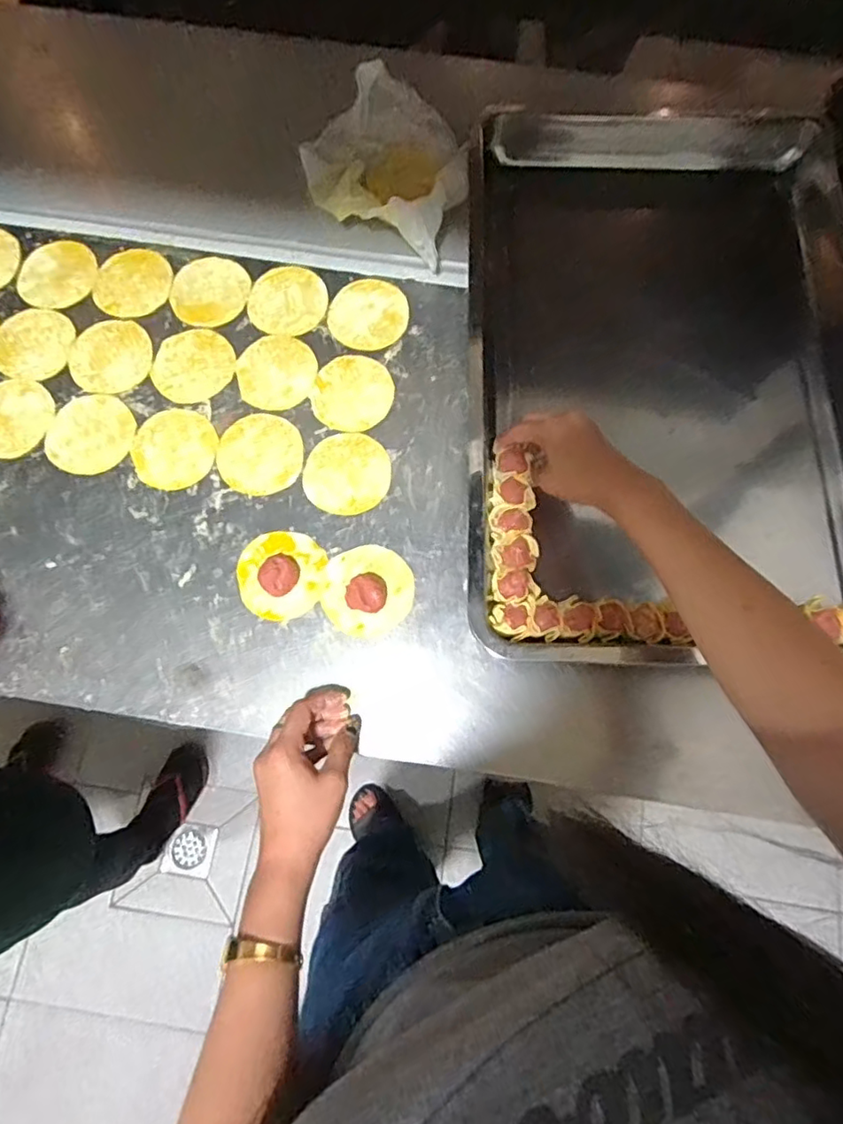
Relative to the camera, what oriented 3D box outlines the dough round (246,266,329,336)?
[{"bbox_3d":[-0.142,-0.279,0.635,0.083,0.006,0.081,1,75,-2],"label":"dough round"}]

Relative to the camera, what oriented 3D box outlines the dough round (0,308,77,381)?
[{"bbox_3d":[-0.402,-0.226,0.616,0.081,0.004,0.080,1,75,-2],"label":"dough round"}]

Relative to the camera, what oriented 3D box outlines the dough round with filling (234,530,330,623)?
[{"bbox_3d":[-0.131,0.009,0.543,0.077,0.021,0.081,1,75,-2],"label":"dough round with filling"}]

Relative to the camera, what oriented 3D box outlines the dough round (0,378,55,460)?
[{"bbox_3d":[-0.408,-0.144,0.590,0.083,0.004,0.082,1,75,-2],"label":"dough round"}]

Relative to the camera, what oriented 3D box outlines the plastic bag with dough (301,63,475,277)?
[{"bbox_3d":[-0.030,-0.429,0.644,0.188,0.076,0.155,32,76,6],"label":"plastic bag with dough"}]

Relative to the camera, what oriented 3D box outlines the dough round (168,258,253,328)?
[{"bbox_3d":[-0.225,-0.290,0.636,0.082,0.004,0.088,1,75,-2],"label":"dough round"}]

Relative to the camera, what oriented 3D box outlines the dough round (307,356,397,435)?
[{"bbox_3d":[-0.069,-0.172,0.604,0.079,0.004,0.086,1,75,-2],"label":"dough round"}]

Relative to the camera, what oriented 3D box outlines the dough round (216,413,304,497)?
[{"bbox_3d":[-0.158,-0.106,0.587,0.081,0.007,0.082,1,75,-2],"label":"dough round"}]

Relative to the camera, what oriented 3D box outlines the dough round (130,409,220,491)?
[{"bbox_3d":[-0.241,-0.112,0.584,0.079,0.004,0.084,1,75,-2],"label":"dough round"}]

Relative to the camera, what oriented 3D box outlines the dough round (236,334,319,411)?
[{"bbox_3d":[-0.147,-0.195,0.608,0.078,0.004,0.086,-15,76,-6],"label":"dough round"}]

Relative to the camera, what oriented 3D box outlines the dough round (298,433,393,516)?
[{"bbox_3d":[-0.073,-0.087,0.583,0.084,0.004,0.082,1,75,-2],"label":"dough round"}]

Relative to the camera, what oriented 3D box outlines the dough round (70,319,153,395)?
[{"bbox_3d":[-0.319,-0.212,0.612,0.080,0.004,0.084,1,75,-2],"label":"dough round"}]

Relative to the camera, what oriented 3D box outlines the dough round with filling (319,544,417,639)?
[{"bbox_3d":[-0.049,0.023,0.540,0.083,0.026,0.080,1,75,-2],"label":"dough round with filling"}]

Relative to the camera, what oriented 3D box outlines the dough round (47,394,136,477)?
[{"bbox_3d":[-0.325,-0.127,0.588,0.083,0.004,0.084,1,75,-2],"label":"dough round"}]

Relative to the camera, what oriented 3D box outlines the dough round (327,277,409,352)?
[{"bbox_3d":[-0.057,-0.263,0.631,0.082,0.008,0.086,1,75,-2],"label":"dough round"}]

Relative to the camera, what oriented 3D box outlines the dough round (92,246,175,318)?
[{"bbox_3d":[-0.308,-0.299,0.638,0.078,0.004,0.085,1,75,-2],"label":"dough round"}]

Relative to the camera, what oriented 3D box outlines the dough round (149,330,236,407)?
[{"bbox_3d":[-0.234,-0.202,0.613,0.081,0.006,0.080,1,75,-2],"label":"dough round"}]

